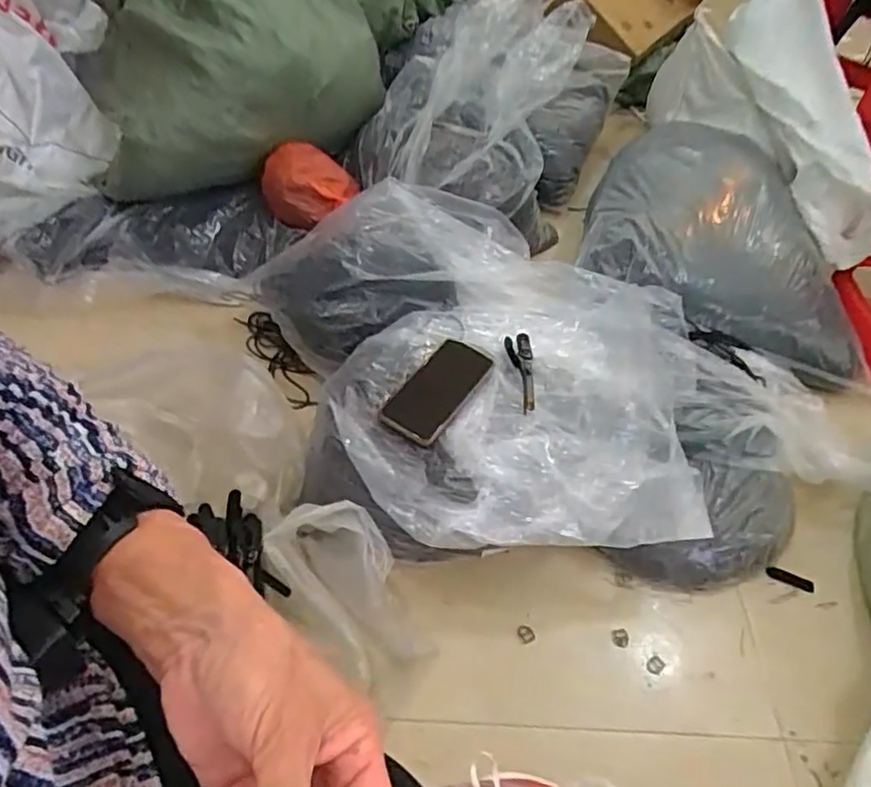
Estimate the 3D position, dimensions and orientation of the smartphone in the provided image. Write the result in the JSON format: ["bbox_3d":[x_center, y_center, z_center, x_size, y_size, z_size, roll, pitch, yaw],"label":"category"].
[{"bbox_3d":[0.006,-0.010,0.802,0.073,0.013,0.162,29,53,18],"label":"smartphone"}]

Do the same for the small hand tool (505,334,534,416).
[{"bbox_3d":[0.116,-0.028,0.847,0.033,0.009,0.137,0,50,-5],"label":"small hand tool"}]

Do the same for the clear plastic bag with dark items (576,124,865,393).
[{"bbox_3d":[0.558,-0.318,1.252,0.518,0.196,0.576,14,50,6],"label":"clear plastic bag with dark items"}]

